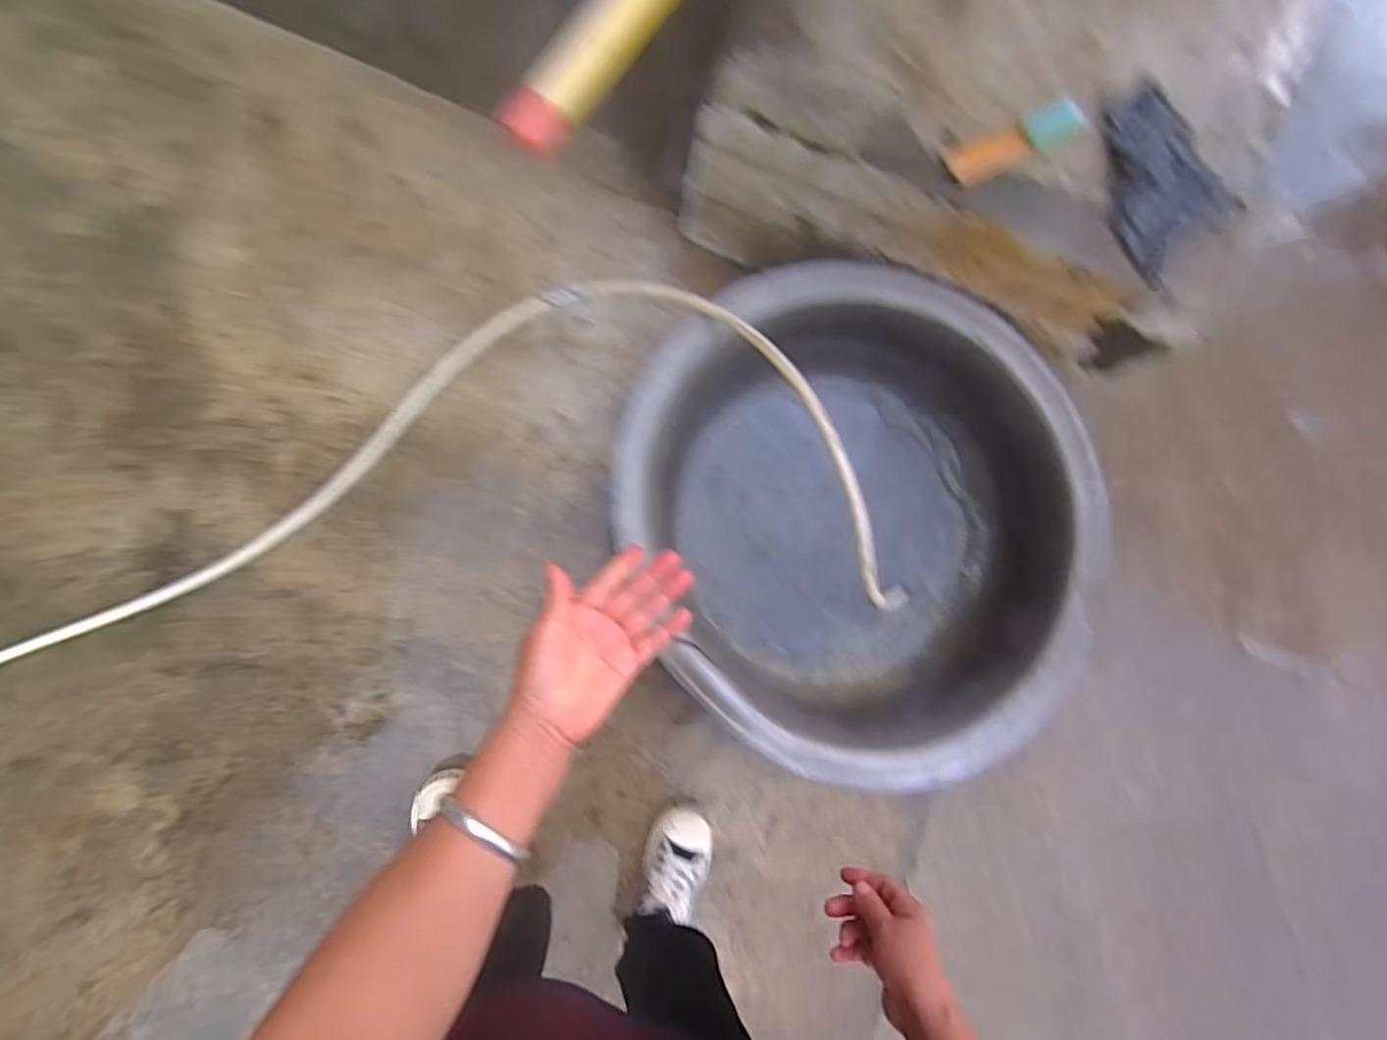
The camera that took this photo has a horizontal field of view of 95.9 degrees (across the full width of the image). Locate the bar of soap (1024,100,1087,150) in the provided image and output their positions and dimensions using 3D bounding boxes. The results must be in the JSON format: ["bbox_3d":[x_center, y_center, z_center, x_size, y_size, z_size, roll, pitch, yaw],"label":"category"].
[{"bbox_3d":[0.493,-0.541,0.857,0.077,0.018,0.052,-25,87,-9],"label":"bar of soap"}]

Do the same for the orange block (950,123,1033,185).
[{"bbox_3d":[0.408,-0.499,0.854,0.112,0.013,0.051,-22,86,-9],"label":"orange block"}]

